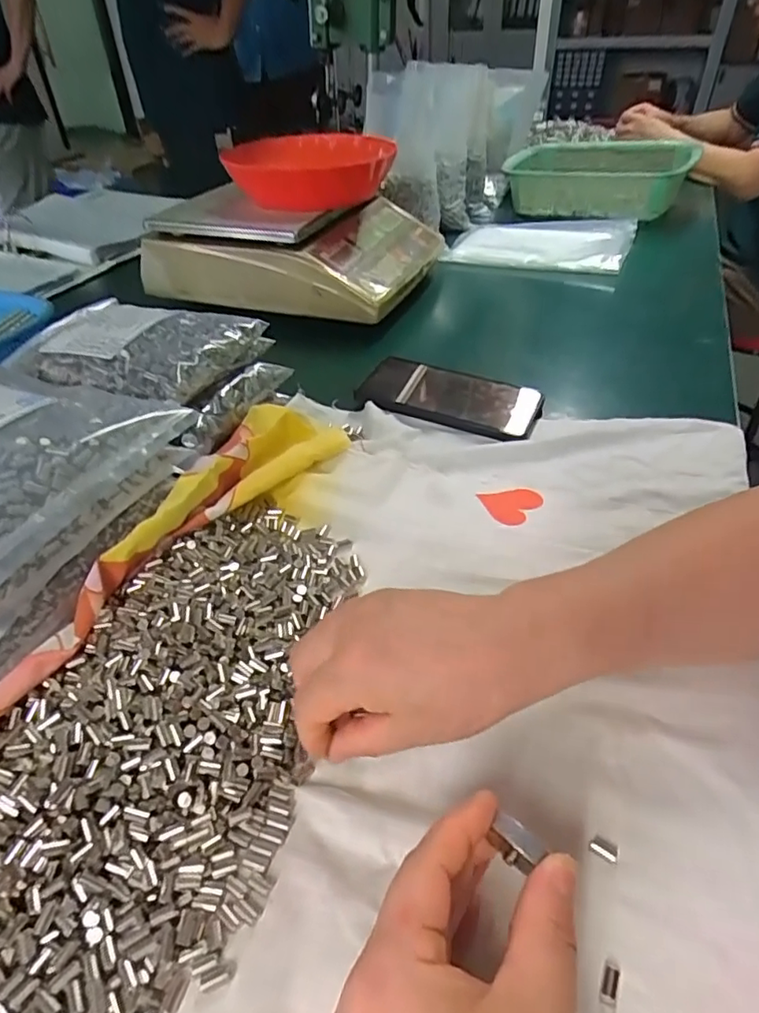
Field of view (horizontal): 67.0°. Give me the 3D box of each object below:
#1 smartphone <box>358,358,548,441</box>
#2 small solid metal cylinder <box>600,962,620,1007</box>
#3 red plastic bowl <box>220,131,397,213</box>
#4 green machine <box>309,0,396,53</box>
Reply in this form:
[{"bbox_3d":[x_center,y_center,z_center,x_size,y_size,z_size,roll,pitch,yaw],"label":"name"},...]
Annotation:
[{"bbox_3d":[0.066,-0.104,0.530,0.163,0.016,0.082,15,44,19],"label":"smartphone"},{"bbox_3d":[0.087,0.179,0.215,0.007,0.006,0.013,15,44,20],"label":"small solid metal cylinder"},{"bbox_3d":[-0.081,-0.420,0.720,0.186,0.054,0.186,1,41,4],"label":"red plastic bowl"},{"bbox_3d":[-0.056,-1.081,1.249,0.193,0.158,0.085,-5,72,-8],"label":"green machine"}]

